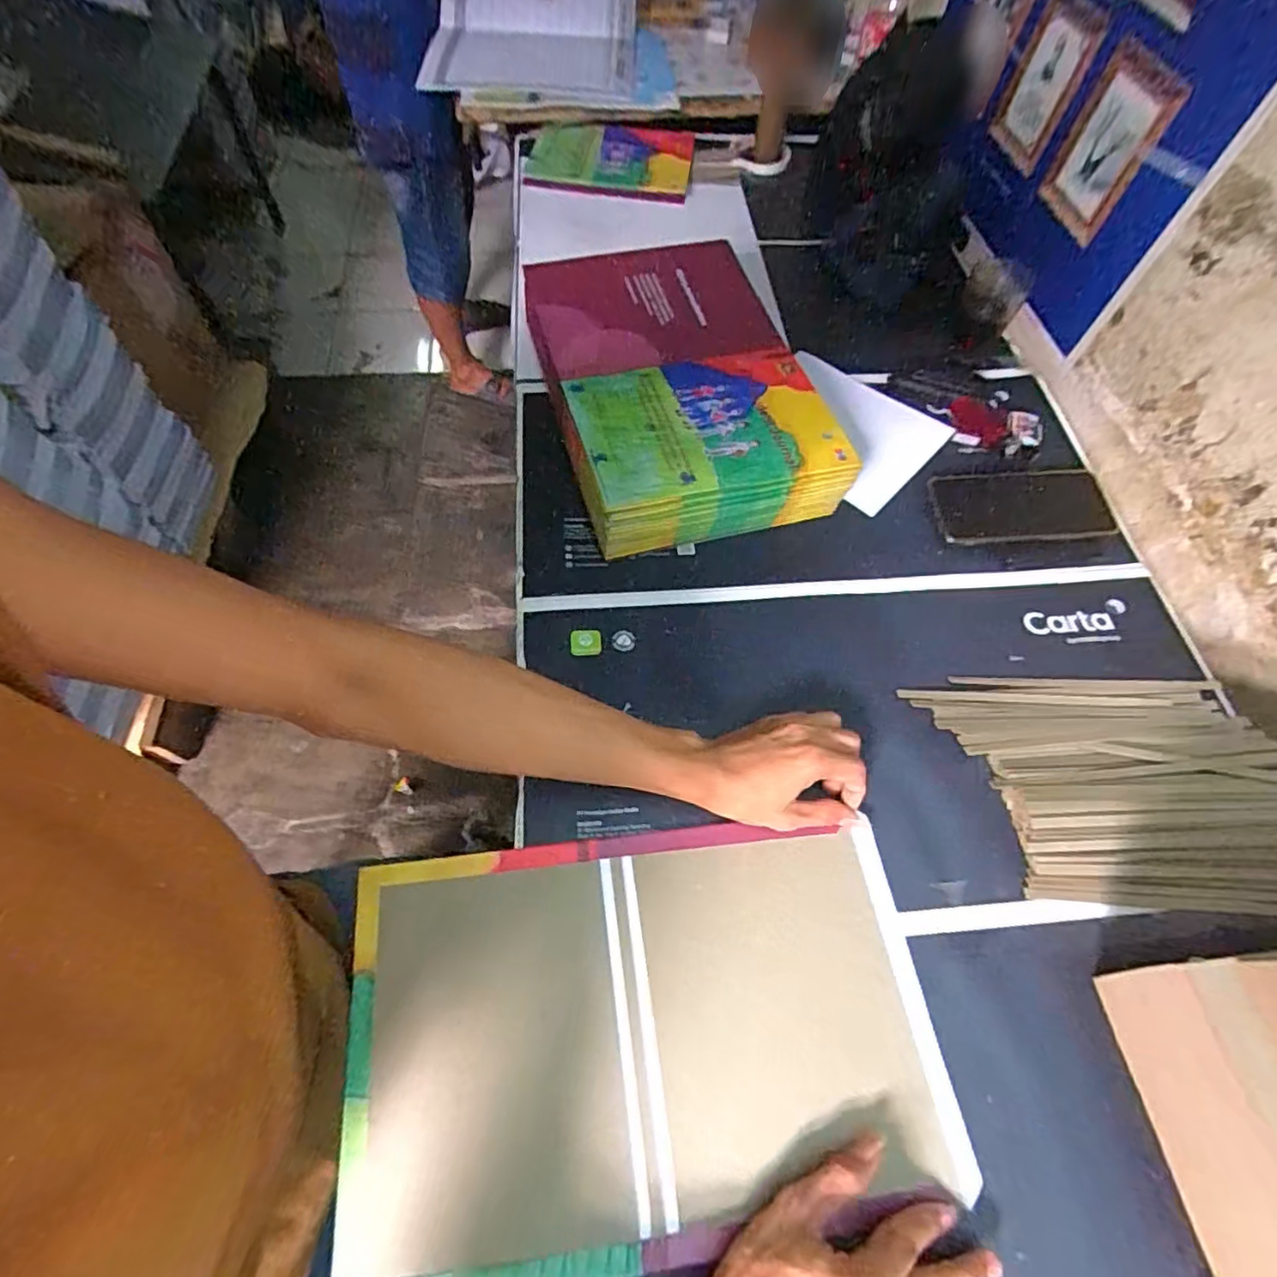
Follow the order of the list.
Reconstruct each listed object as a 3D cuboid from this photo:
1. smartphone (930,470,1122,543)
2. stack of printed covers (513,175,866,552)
[{"bbox_3d":[0.376,-0.134,0.614,0.163,0.011,0.085,-4,59,0],"label":"smartphone"},{"bbox_3d":[0.036,-0.263,0.645,0.242,0.088,0.359,-13,63,-9],"label":"stack of printed covers"}]

